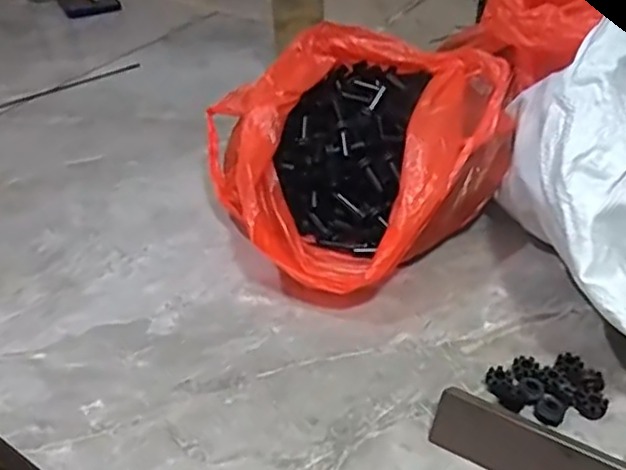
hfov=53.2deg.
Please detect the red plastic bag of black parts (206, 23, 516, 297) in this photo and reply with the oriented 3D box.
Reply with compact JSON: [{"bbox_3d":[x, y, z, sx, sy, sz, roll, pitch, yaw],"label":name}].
[{"bbox_3d":[0.036,-0.083,0.607,0.263,0.123,0.245,-31,46,-31],"label":"red plastic bag of black parts"}]

